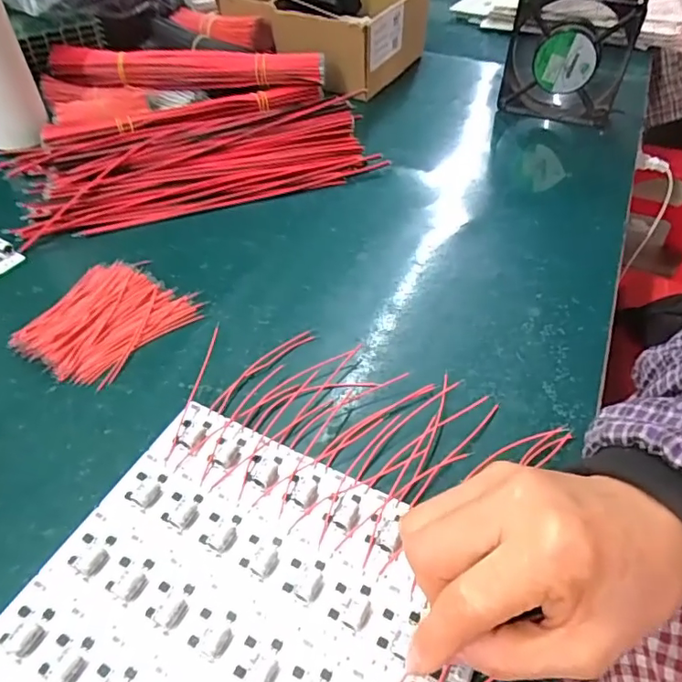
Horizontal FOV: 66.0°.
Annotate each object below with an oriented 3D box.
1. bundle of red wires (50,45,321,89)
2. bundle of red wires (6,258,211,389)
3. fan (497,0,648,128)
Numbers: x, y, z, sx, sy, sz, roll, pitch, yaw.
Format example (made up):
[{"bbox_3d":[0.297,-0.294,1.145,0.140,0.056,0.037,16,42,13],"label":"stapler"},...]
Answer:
[{"bbox_3d":[-0.170,-0.297,0.574,0.291,0.036,0.025,4,47,5],"label":"bundle of red wires"},{"bbox_3d":[-0.173,-0.017,0.382,0.098,0.013,0.105,25,52,23],"label":"bundle of red wires"},{"bbox_3d":[0.237,-0.297,0.553,0.122,0.119,0.036,16,49,16],"label":"fan"}]

